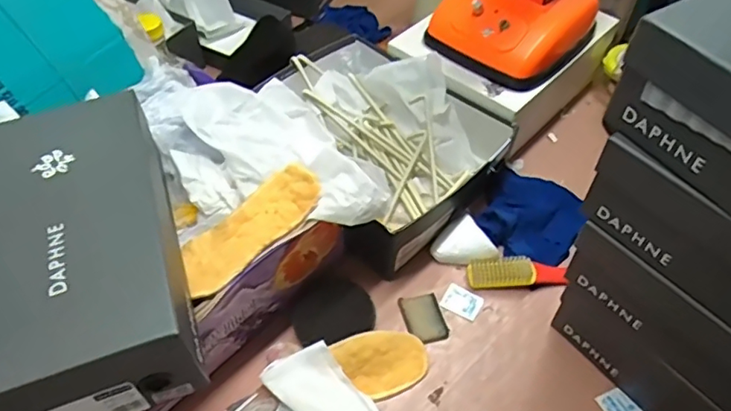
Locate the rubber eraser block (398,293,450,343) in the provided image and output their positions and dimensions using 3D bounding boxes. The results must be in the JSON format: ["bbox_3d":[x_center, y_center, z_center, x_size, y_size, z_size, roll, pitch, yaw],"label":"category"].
[{"bbox_3d":[0.070,0.130,0.680,0.046,0.012,0.063,-11,52,-10],"label":"rubber eraser block"}]

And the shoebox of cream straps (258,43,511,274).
[{"bbox_3d":[0.007,-0.098,0.791,0.259,0.108,0.335,-33,59,-25],"label":"shoebox of cream straps"}]

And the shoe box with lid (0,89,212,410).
[{"bbox_3d":[-0.253,0.032,0.499,0.160,0.087,0.299,-16,54,-14],"label":"shoe box with lid"}]

